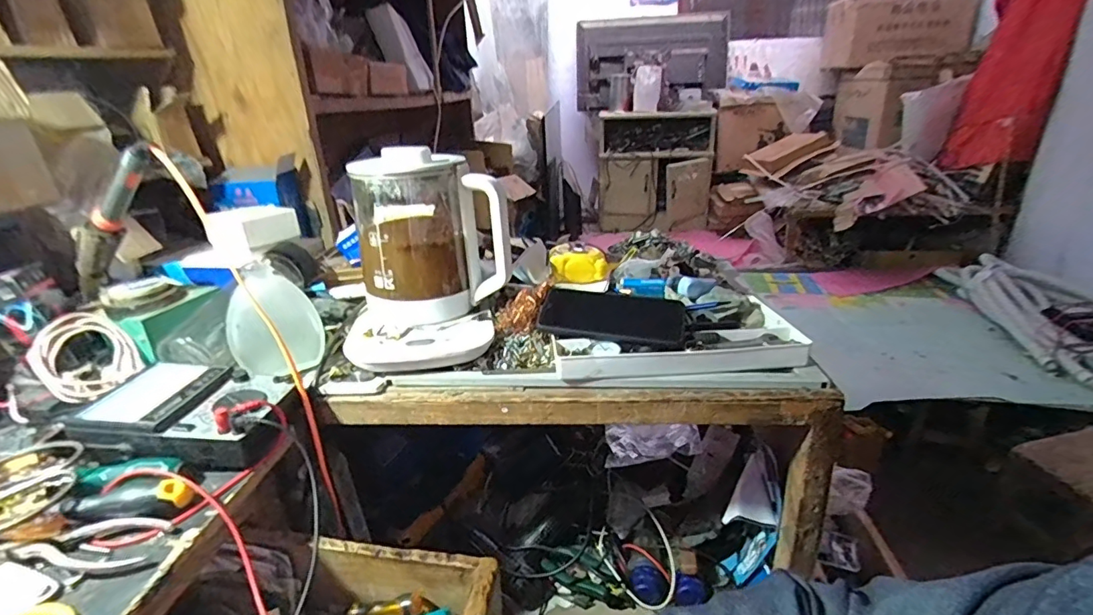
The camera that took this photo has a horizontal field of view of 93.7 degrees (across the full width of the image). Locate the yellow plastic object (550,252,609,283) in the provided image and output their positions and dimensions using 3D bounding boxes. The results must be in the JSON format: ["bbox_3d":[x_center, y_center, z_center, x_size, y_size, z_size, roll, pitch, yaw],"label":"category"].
[{"bbox_3d":[0.043,-0.051,0.664,0.074,0.037,0.023,-5,24,-7],"label":"yellow plastic object"}]

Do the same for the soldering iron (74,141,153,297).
[{"bbox_3d":[-0.492,-0.087,0.569,0.280,0.027,0.029,-38,6,31],"label":"soldering iron"}]

